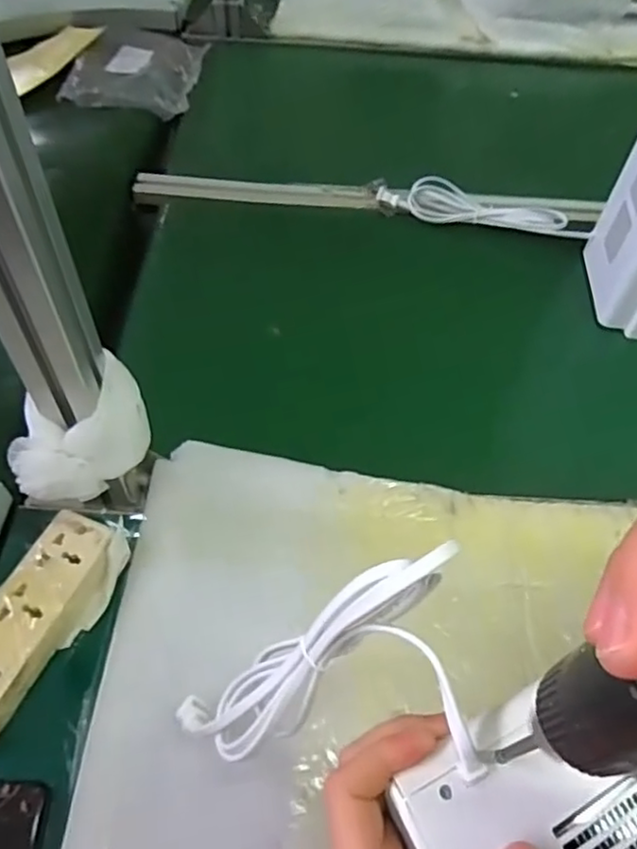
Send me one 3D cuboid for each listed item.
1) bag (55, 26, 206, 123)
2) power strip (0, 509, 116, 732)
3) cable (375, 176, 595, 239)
[{"bbox_3d":[-0.272,-0.544,0.973,0.181,0.031,0.223,7,54,1],"label":"bag"},{"bbox_3d":[-0.210,0.143,0.458,0.056,0.031,0.166,19,55,10],"label":"power strip"},{"bbox_3d":[0.199,-0.263,0.779,0.254,0.032,0.045,11,54,5],"label":"cable"}]

